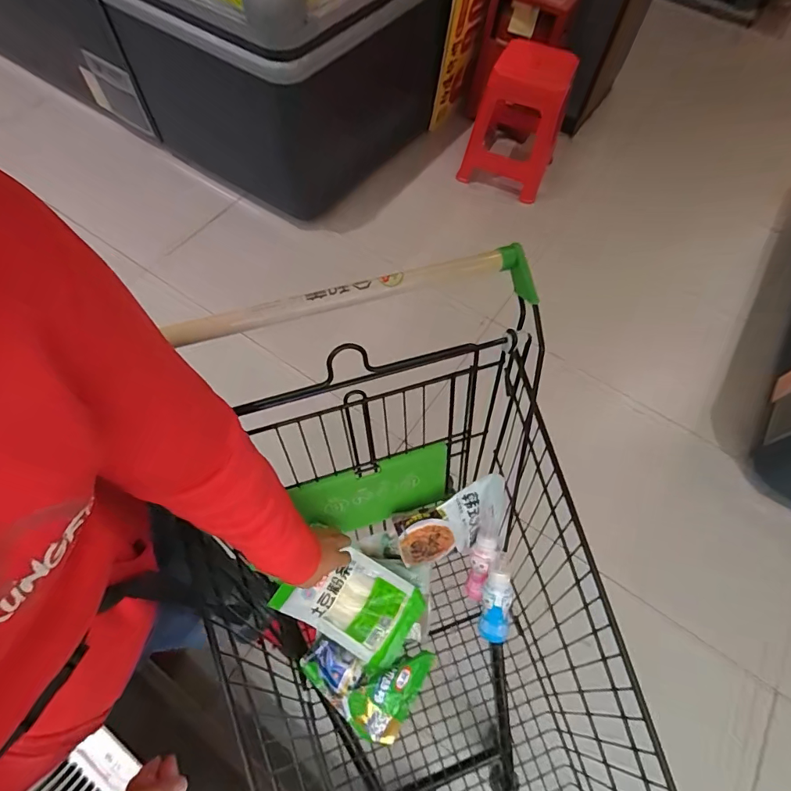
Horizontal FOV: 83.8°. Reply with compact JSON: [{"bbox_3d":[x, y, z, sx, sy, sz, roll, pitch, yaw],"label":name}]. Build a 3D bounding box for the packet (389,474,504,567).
[{"bbox_3d":[0.111,0.235,0.786,0.218,0.184,0.040,-31,37,-4],"label":"packet"}]

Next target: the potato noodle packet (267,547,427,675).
[{"bbox_3d":[-0.070,0.362,0.766,0.239,0.030,0.148,38,83,-11],"label":"potato noodle packet"}]

